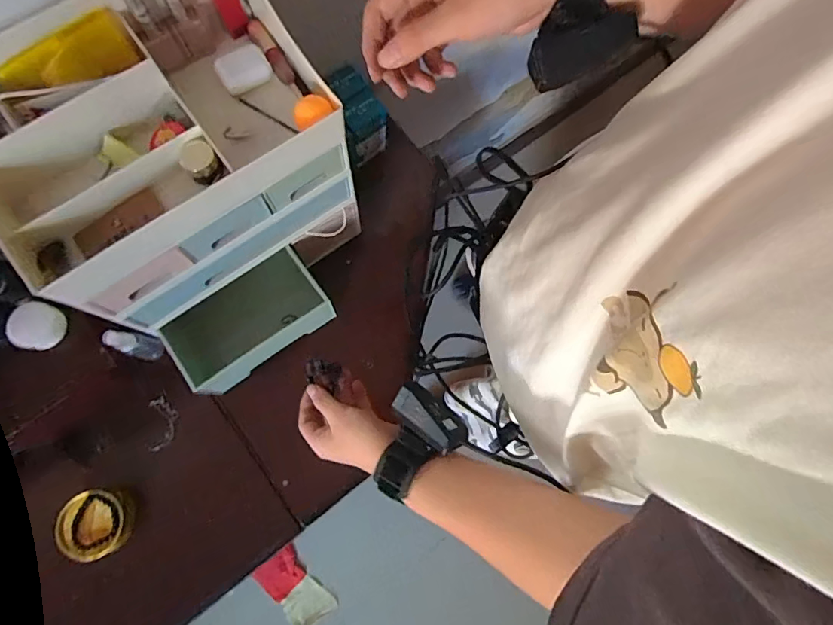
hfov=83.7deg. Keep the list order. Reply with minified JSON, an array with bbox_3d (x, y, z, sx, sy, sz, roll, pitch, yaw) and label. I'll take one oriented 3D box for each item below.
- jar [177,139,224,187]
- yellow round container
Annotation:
[{"bbox_3d":[-0.211,-0.146,0.457,0.031,0.034,0.030,0,76,-2],"label":"jar"},{"bbox_3d":[-0.421,0.276,0.609,0.085,0.028,0.083,0,76,-2],"label":"yellow round container"}]

